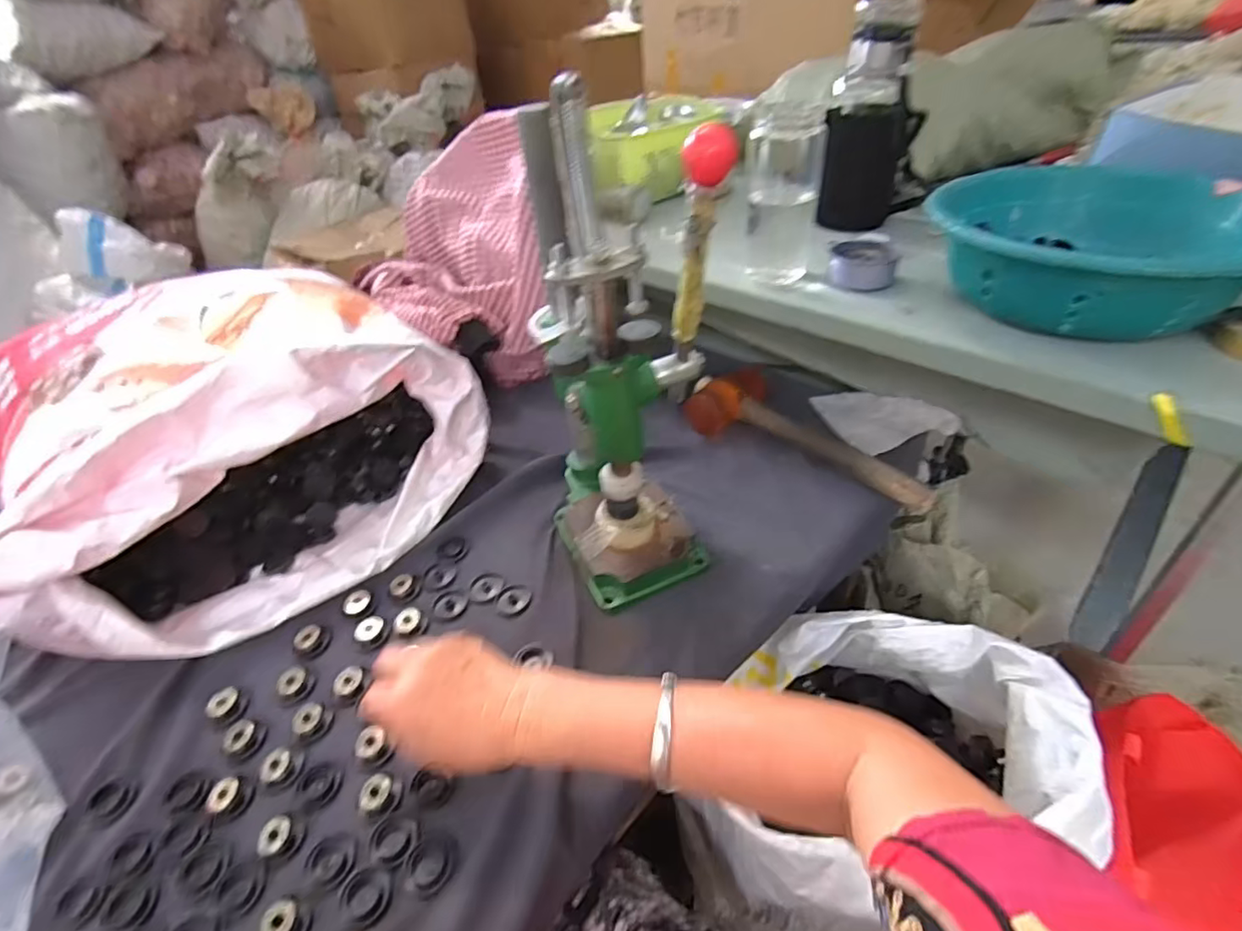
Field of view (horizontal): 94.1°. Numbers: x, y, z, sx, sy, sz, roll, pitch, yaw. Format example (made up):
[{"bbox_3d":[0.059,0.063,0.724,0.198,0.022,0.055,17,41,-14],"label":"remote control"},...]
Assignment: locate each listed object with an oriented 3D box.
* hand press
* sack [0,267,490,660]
[{"bbox_3d":[0.005,-0.071,0.499,0.148,0.373,0.177,-11,41,-6],"label":"hand press"},{"bbox_3d":[-0.504,-0.091,0.716,0.440,0.196,0.659,-33,48,-28],"label":"sack"}]

